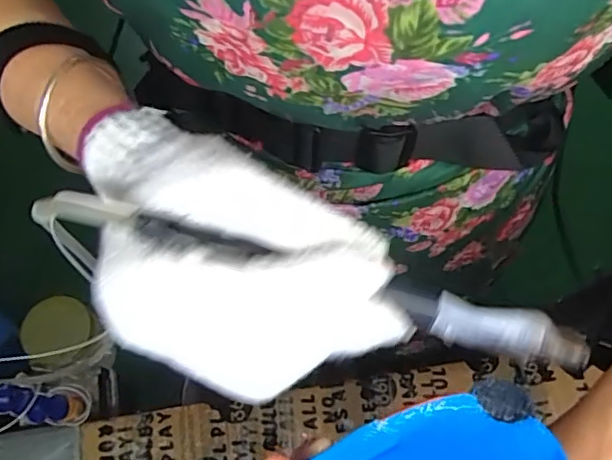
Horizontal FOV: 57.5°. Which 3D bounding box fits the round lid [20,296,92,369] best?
[{"bbox_3d":[-0.275,0.110,0.611,0.066,0.017,0.075,30,70,11],"label":"round lid"}]

